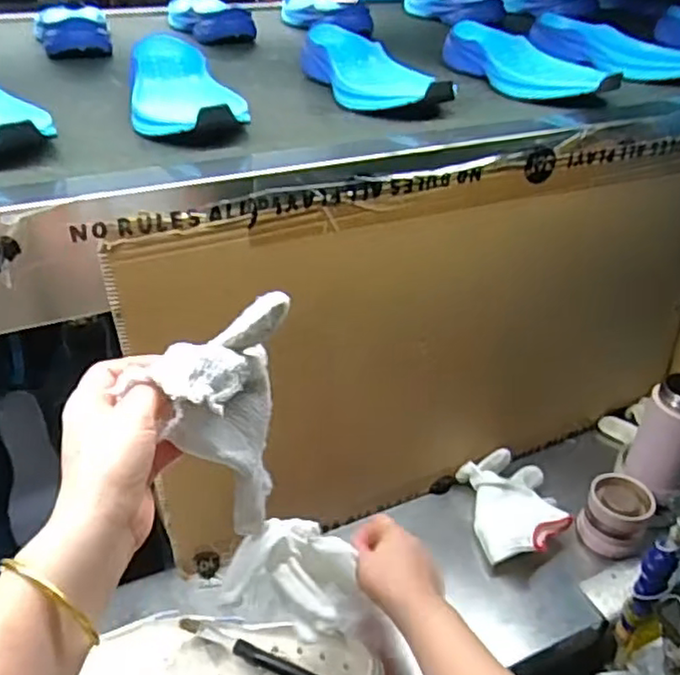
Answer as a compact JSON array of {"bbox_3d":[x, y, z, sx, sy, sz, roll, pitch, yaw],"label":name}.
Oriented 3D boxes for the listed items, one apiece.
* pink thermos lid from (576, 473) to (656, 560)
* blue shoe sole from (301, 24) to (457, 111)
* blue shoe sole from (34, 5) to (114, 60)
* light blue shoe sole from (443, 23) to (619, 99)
[{"bbox_3d":[0.300,0.193,0.719,0.064,0.057,0.068,2,33,-1],"label":"pink thermos lid"},{"bbox_3d":[0.027,-0.283,0.699,0.082,0.045,0.258,-11,36,-19],"label":"blue shoe sole"},{"bbox_3d":[-0.357,-0.424,0.882,0.090,0.052,0.251,-8,35,-16],"label":"blue shoe sole"},{"bbox_3d":[0.203,-0.312,0.746,0.079,0.042,0.239,-12,36,-20],"label":"light blue shoe sole"}]

